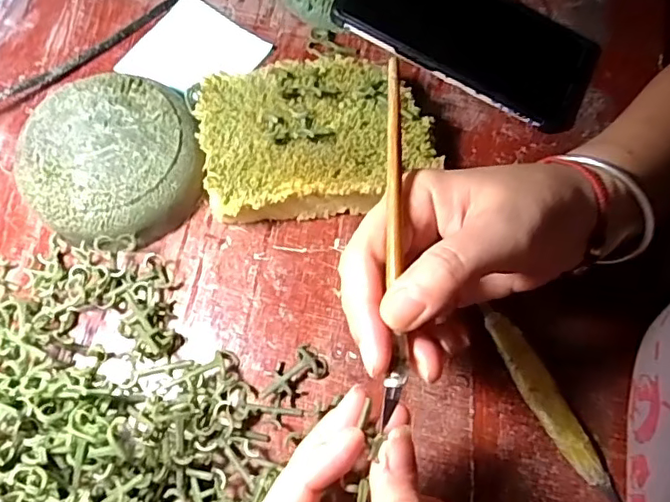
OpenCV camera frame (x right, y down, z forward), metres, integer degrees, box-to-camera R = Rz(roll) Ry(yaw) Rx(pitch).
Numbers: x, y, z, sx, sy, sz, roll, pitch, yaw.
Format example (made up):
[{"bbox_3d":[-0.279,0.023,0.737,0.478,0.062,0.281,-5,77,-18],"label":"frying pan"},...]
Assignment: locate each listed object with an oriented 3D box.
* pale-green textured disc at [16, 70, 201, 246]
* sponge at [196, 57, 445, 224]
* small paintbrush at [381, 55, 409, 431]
[{"bbox_3d":[-0.130,-0.052,0.342,0.098,0.036,0.099,0,70,-1],"label":"pale-green textured disc"},{"bbox_3d":[-0.010,-0.064,0.344,0.132,0.045,0.092,-5,70,-3],"label":"sponge"},{"bbox_3d":[0.024,-0.010,0.235,0.010,0.008,0.151,1,74,-1],"label":"small paintbrush"}]

